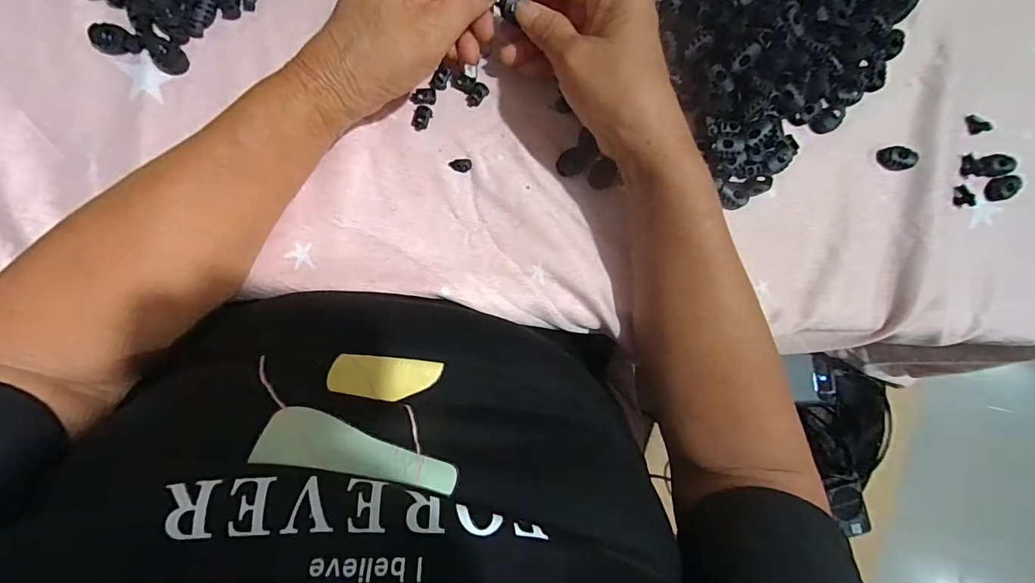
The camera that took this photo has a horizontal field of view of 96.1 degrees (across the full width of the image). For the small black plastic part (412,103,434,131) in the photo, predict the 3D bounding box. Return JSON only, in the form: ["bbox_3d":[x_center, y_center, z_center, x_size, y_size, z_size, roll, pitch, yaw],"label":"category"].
[{"bbox_3d":[-0.066,-0.119,0.319,0.013,0.005,0.016,22,85,-5],"label":"small black plastic part"}]

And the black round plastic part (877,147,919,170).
[{"bbox_3d":[0.293,-0.103,0.356,0.025,0.010,0.016,7,86,-6],"label":"black round plastic part"}]

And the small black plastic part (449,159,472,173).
[{"bbox_3d":[-0.039,-0.087,0.320,0.015,0.004,0.009,13,85,-5],"label":"small black plastic part"}]

